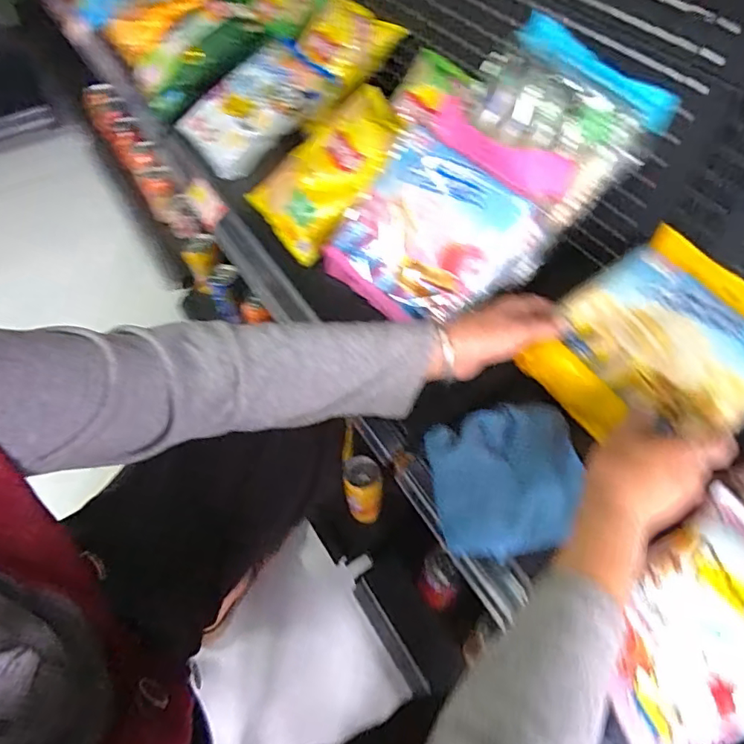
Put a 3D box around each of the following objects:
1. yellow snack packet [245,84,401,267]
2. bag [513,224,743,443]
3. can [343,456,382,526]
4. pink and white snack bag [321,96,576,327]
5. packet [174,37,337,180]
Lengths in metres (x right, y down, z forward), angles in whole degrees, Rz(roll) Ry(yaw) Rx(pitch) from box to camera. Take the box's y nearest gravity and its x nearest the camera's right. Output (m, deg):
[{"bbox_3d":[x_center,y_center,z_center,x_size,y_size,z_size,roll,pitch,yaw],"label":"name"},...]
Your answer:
[{"bbox_3d":[-0.049,-0.267,0.682,0.227,0.045,0.155,-43,61,7],"label":"yellow snack packet"},{"bbox_3d":[0.296,-0.026,0.508,0.220,0.074,0.193,-30,61,-19],"label":"bag"},{"bbox_3d":[-0.013,0.177,0.759,0.055,0.126,0.051,0,56,0],"label":"can"},{"bbox_3d":[0.079,-0.161,0.572,0.198,0.062,0.226,41,103,24],"label":"pink and white snack bag"},{"bbox_3d":[-0.174,-0.410,0.784,0.227,0.050,0.166,-39,72,0],"label":"packet"}]

